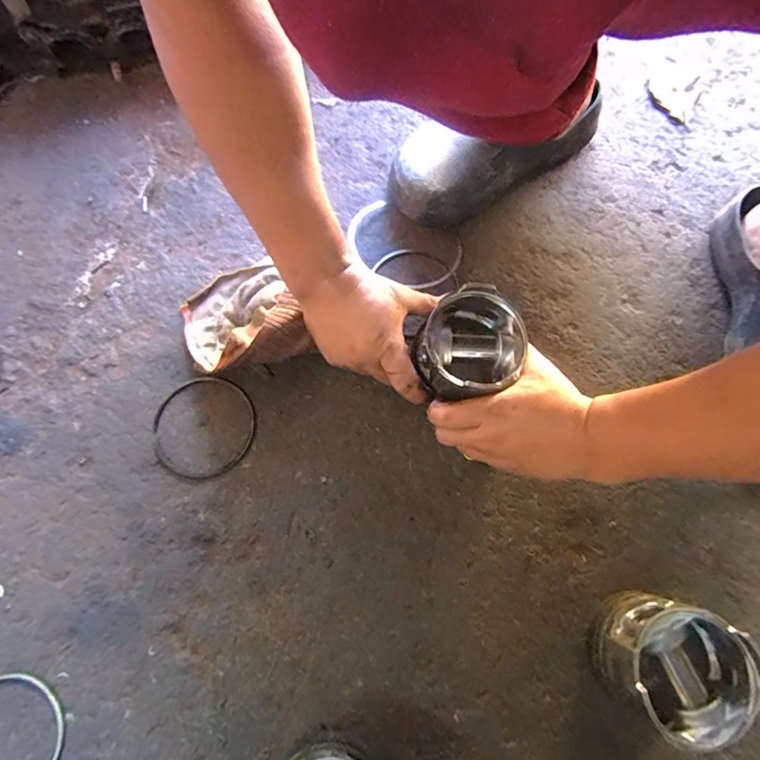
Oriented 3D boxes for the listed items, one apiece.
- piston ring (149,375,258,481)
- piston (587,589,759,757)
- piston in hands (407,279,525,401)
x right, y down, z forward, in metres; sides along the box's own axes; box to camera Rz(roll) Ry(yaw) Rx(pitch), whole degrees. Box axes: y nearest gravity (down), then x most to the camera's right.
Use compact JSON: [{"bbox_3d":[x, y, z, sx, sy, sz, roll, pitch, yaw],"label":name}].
[{"bbox_3d":[-0.172,0.046,0.459,0.097,0.004,0.100,0,74,-1],"label":"piston ring"},{"bbox_3d":[0.232,0.226,0.373,0.089,0.081,0.094,36,76,8],"label":"piston"},{"bbox_3d":[0.080,-0.031,0.421,0.093,0.055,0.088,0,74,-1],"label":"piston in hands"}]

